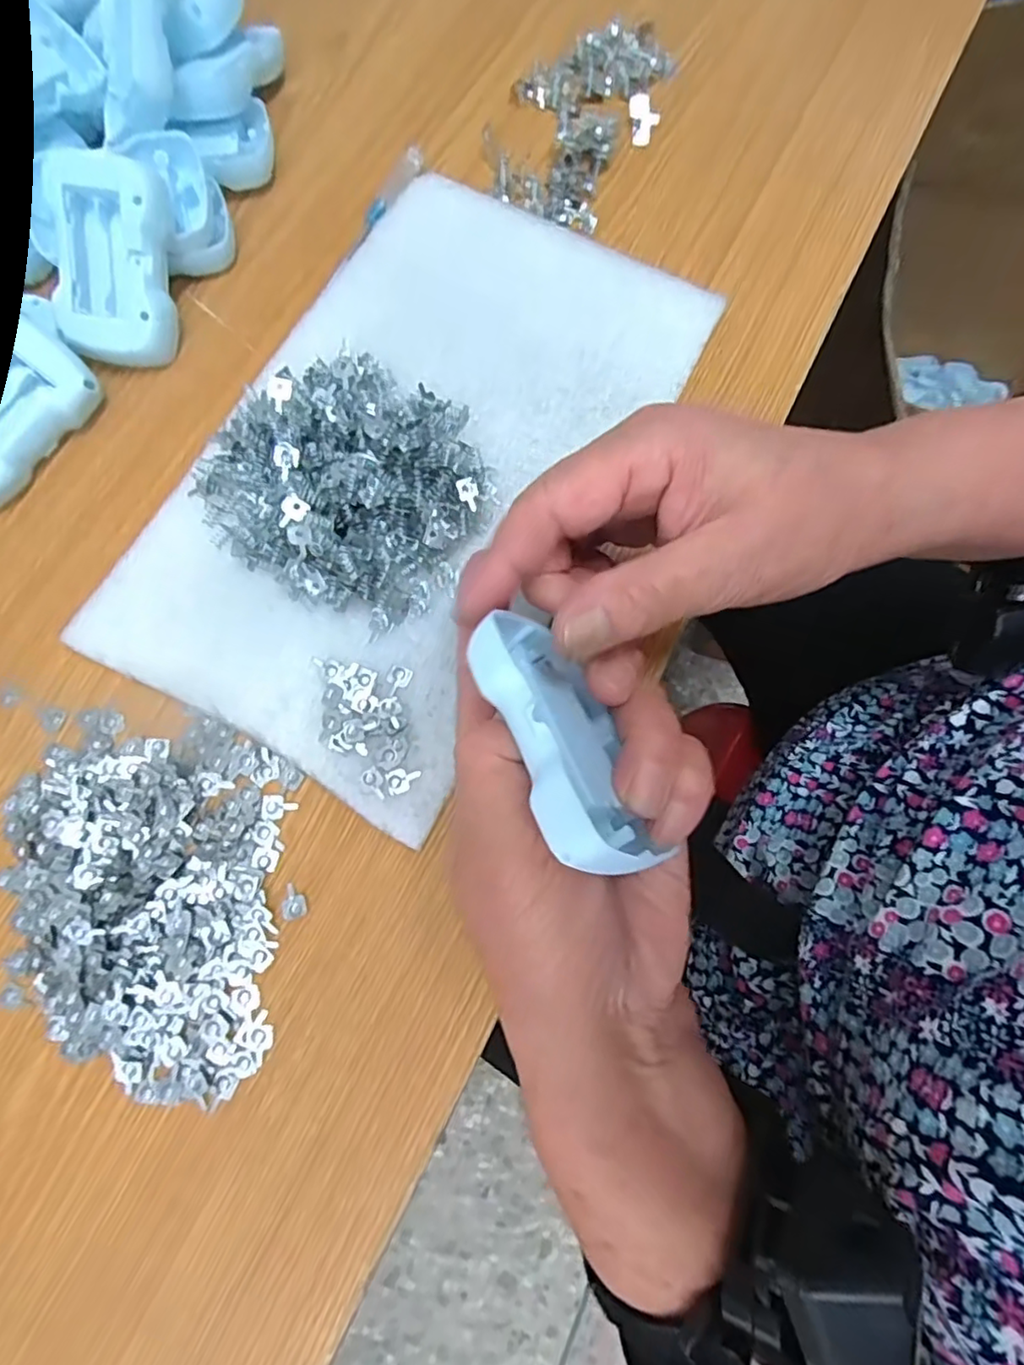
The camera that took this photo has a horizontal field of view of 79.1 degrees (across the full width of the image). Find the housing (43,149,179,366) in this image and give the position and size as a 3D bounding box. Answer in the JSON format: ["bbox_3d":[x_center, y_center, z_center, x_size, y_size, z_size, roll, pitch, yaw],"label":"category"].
[{"bbox_3d":[-0.190,-0.199,0.294,0.051,0.012,0.083,5,107,-7],"label":"housing"}]

